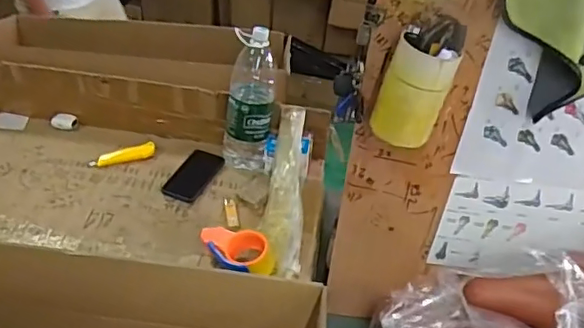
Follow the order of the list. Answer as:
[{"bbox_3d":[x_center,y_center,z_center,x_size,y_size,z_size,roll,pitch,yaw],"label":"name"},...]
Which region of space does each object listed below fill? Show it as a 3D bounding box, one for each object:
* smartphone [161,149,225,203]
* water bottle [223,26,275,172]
[{"bbox_3d":[-0.215,0.025,1.251,0.081,0.014,0.162,17,39,16],"label":"smartphone"},{"bbox_3d":[-0.094,-0.132,1.237,0.103,0.299,0.092,2,38,-3],"label":"water bottle"}]

